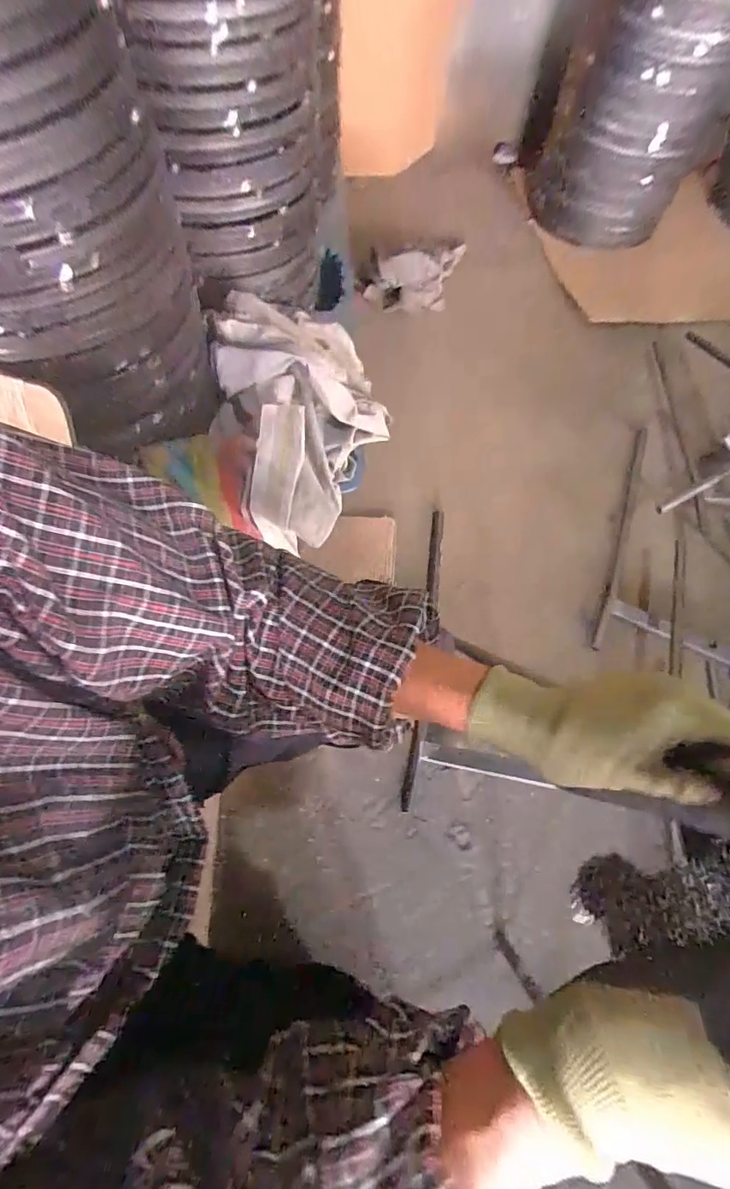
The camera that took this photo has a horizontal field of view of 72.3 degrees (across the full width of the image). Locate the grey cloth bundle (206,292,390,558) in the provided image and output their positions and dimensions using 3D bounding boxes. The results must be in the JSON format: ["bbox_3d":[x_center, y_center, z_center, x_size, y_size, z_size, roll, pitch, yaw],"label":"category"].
[{"bbox_3d":[-0.099,-0.339,0.891,0.285,0.174,0.419,-15,66,-10],"label":"grey cloth bundle"}]

